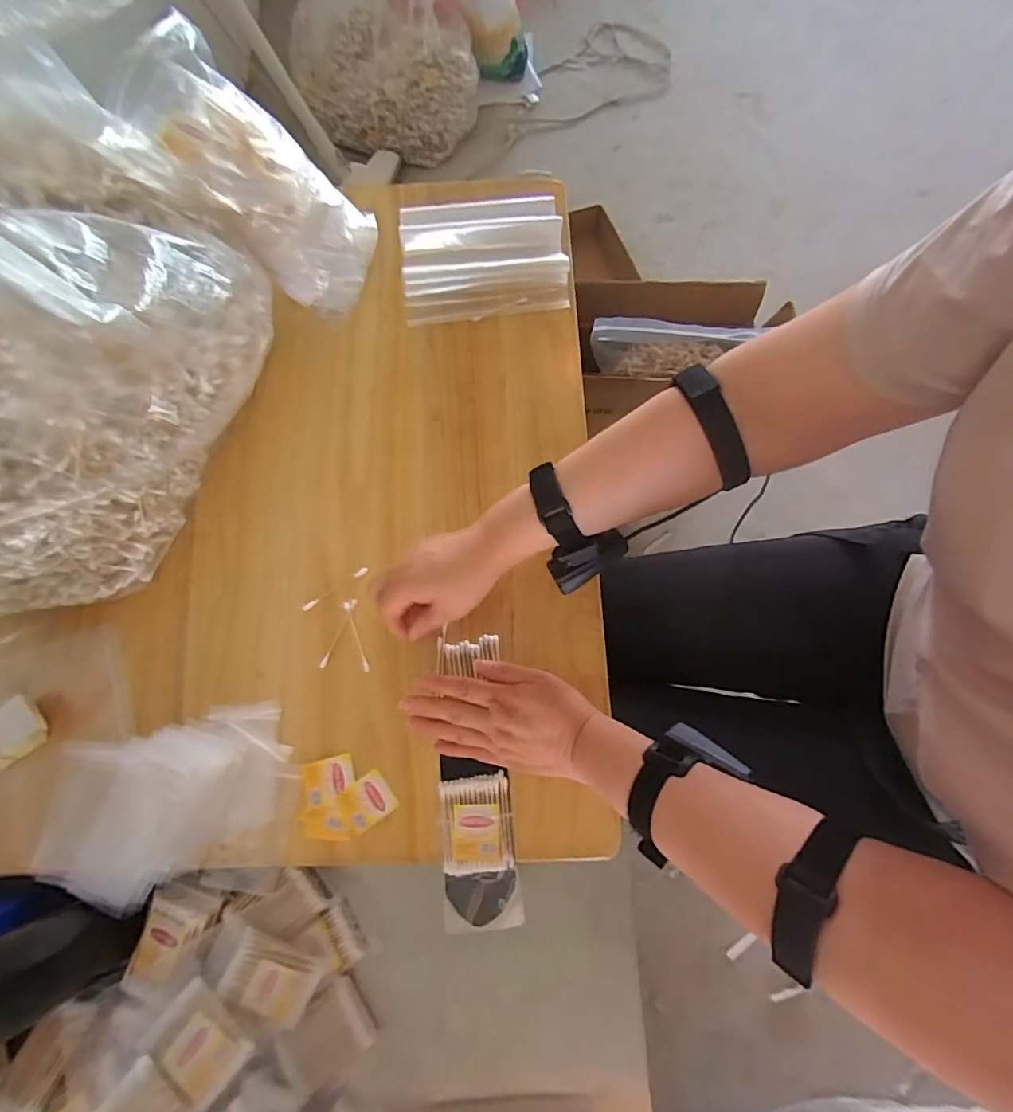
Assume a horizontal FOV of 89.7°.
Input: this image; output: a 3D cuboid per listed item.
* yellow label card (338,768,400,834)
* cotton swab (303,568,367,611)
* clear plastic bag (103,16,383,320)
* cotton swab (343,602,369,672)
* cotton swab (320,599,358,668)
[{"bbox_3d":[-0.125,0.220,0.456,0.043,0.004,0.037,-35,75,-15],"label":"yellow label card"},{"bbox_3d":[-0.172,0.033,0.510,0.074,0.006,0.008,-33,76,-9],"label":"cotton swab"},{"bbox_3d":[-0.256,-0.392,0.534,0.178,0.185,0.139,10,74,4],"label":"clear plastic bag"},{"bbox_3d":[-0.147,0.078,0.496,0.008,0.004,0.072,-19,74,-5],"label":"cotton swab"},{"bbox_3d":[-0.164,0.075,0.499,0.006,0.004,0.071,22,75,7],"label":"cotton swab"}]

